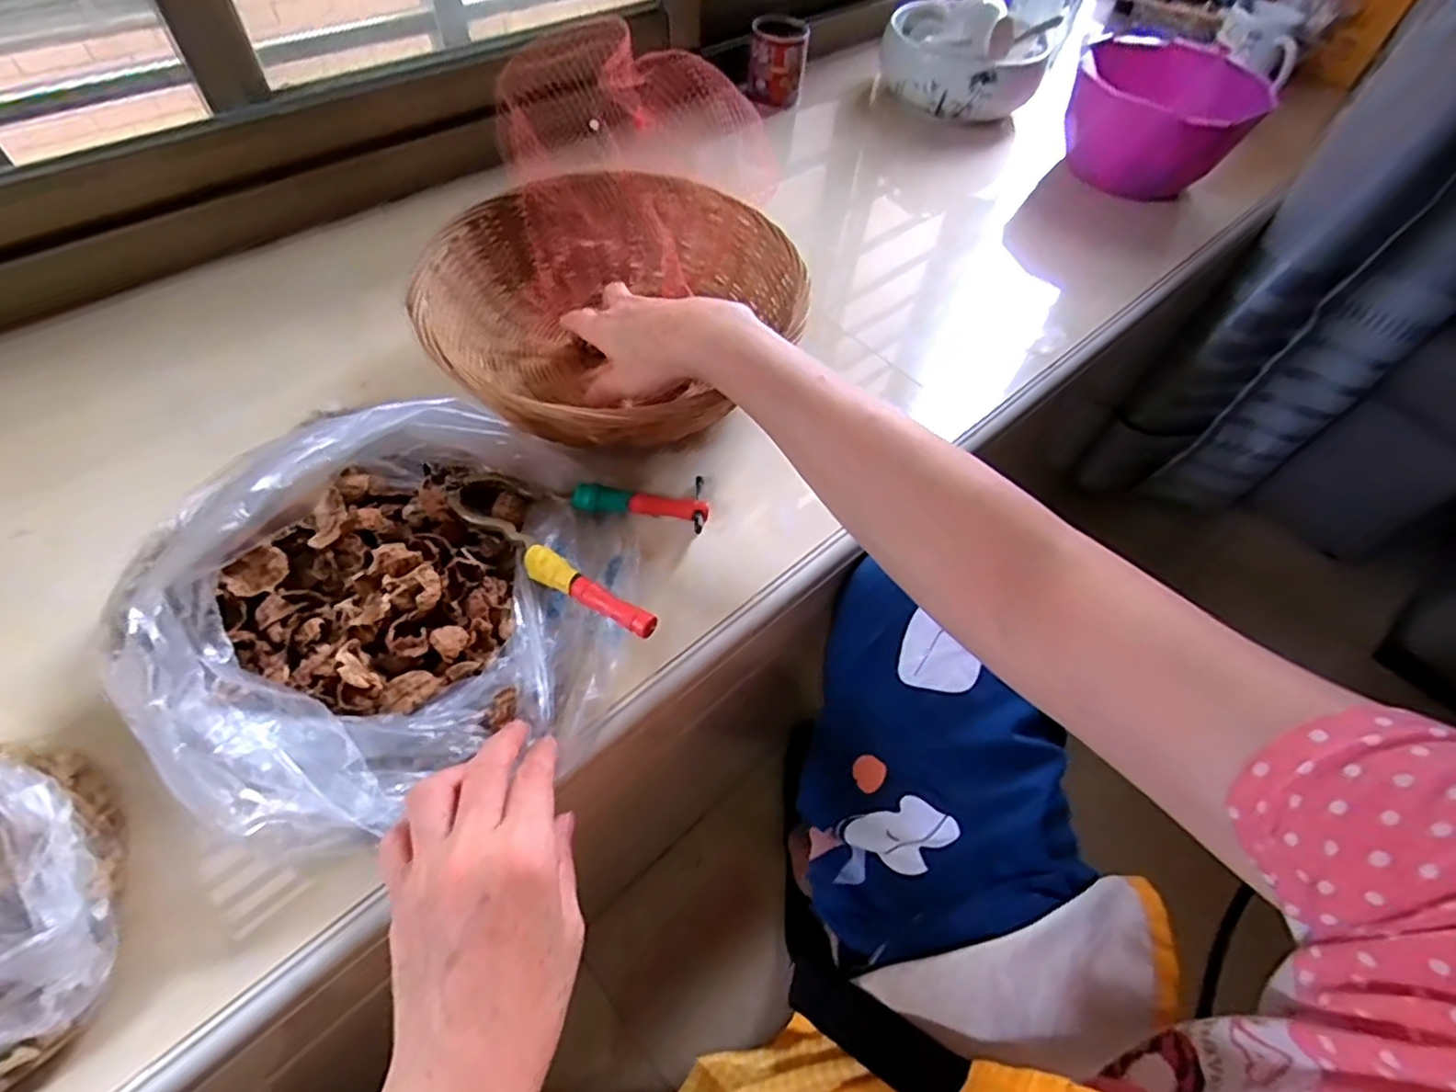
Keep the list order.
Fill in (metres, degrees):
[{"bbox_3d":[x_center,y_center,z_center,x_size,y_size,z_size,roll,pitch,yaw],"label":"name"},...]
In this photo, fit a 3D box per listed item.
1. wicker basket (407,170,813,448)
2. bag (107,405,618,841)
[{"bbox_3d":[-0.081,-0.164,0.496,0.262,0.082,0.248,2,58,-3],"label":"wicker basket"},{"bbox_3d":[-0.159,0.020,0.334,0.186,0.113,0.213,4,57,-2],"label":"bag"}]

